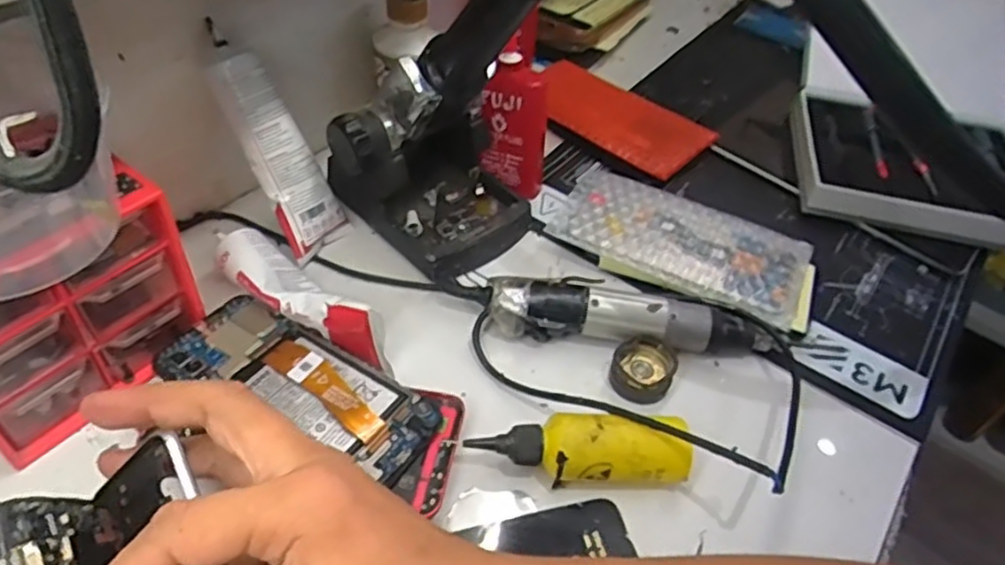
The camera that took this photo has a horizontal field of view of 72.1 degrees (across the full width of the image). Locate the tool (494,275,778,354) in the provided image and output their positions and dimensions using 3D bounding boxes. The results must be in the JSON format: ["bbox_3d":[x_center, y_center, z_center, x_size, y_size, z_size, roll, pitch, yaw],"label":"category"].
[{"bbox_3d":[0.084,0.025,0.458,0.183,0.036,0.033,6,47,-1],"label":"tool"}]

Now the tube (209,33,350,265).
[{"bbox_3d":[-0.151,-0.088,0.470,0.025,0.146,0.048,4,35,46],"label":"tube"}]

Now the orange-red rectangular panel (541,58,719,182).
[{"bbox_3d":[0.095,-0.157,0.635,0.193,0.015,0.094,35,48,28],"label":"orange-red rectangular panel"}]

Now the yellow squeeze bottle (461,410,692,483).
[{"bbox_3d":[0.042,0.094,0.378,0.114,0.042,0.030,2,47,-5],"label":"yellow squeeze bottle"}]

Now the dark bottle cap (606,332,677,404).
[{"bbox_3d":[0.090,0.054,0.437,0.037,0.022,0.040,36,53,24],"label":"dark bottle cap"}]

